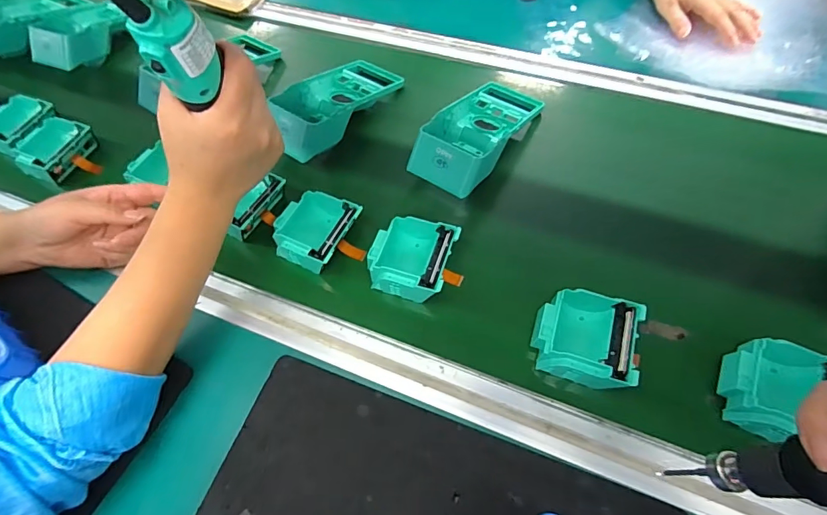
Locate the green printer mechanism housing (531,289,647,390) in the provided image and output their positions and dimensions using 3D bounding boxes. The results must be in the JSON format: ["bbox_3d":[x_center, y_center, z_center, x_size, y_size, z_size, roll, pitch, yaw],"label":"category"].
[{"bbox_3d":[0.148,0.072,0.377,0.082,0.038,0.076,15,62,12],"label":"green printer mechanism housing"}]

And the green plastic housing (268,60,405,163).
[{"bbox_3d":[-0.101,-0.196,0.540,0.089,0.054,0.194,34,67,21],"label":"green plastic housing"}]

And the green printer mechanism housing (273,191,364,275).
[{"bbox_3d":[-0.101,-0.026,0.448,0.074,0.038,0.076,23,65,16],"label":"green printer mechanism housing"}]

